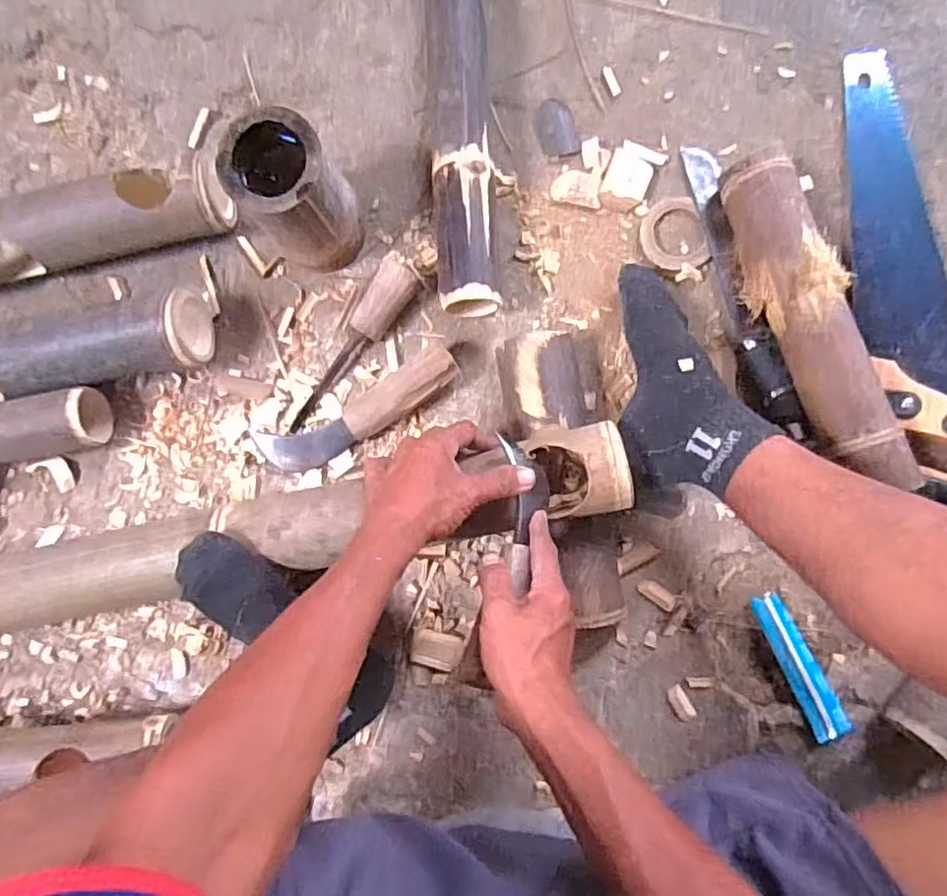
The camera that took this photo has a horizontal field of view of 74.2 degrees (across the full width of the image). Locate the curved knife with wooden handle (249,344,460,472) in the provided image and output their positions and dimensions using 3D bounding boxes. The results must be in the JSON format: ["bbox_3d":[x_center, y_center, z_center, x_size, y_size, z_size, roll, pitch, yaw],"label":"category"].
[{"bbox_3d":[-0.119,-0.035,0.643,0.225,0.044,0.058,-24,84,3],"label":"curved knife with wooden handle"}]

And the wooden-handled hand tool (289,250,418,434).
[{"bbox_3d":[-0.122,-0.105,0.646,0.051,0.046,0.214,30,89,6],"label":"wooden-handled hand tool"}]

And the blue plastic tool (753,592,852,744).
[{"bbox_3d":[0.318,0.209,0.607,0.036,0.023,0.136,-21,84,3],"label":"blue plastic tool"}]

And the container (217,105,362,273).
[{"bbox_3d":[-0.174,-0.245,0.619,0.109,0.145,0.095,32,89,6],"label":"container"}]

